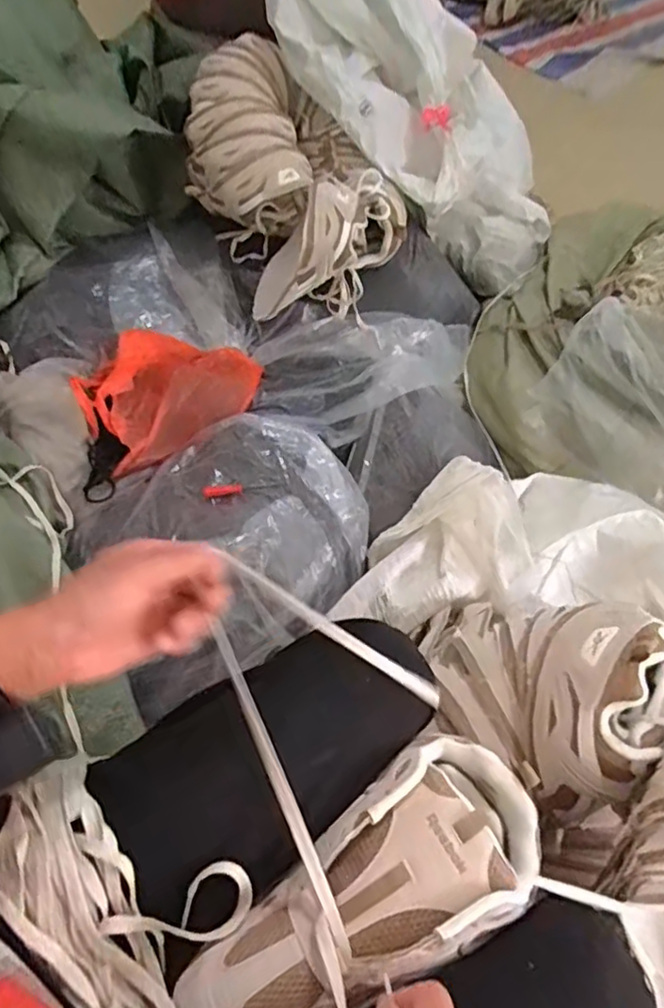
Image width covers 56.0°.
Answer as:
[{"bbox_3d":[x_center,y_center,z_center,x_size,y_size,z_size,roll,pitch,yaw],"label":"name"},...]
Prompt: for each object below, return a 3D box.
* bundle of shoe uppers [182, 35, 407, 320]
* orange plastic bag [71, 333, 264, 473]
[{"bbox_3d":[-0.077,-0.498,0.973,0.243,0.216,0.413,-26,61,-18],"label":"bundle of shoe uppers"},{"bbox_3d":[-0.226,-0.175,0.904,0.265,0.071,0.198,-25,61,-18],"label":"orange plastic bag"}]

